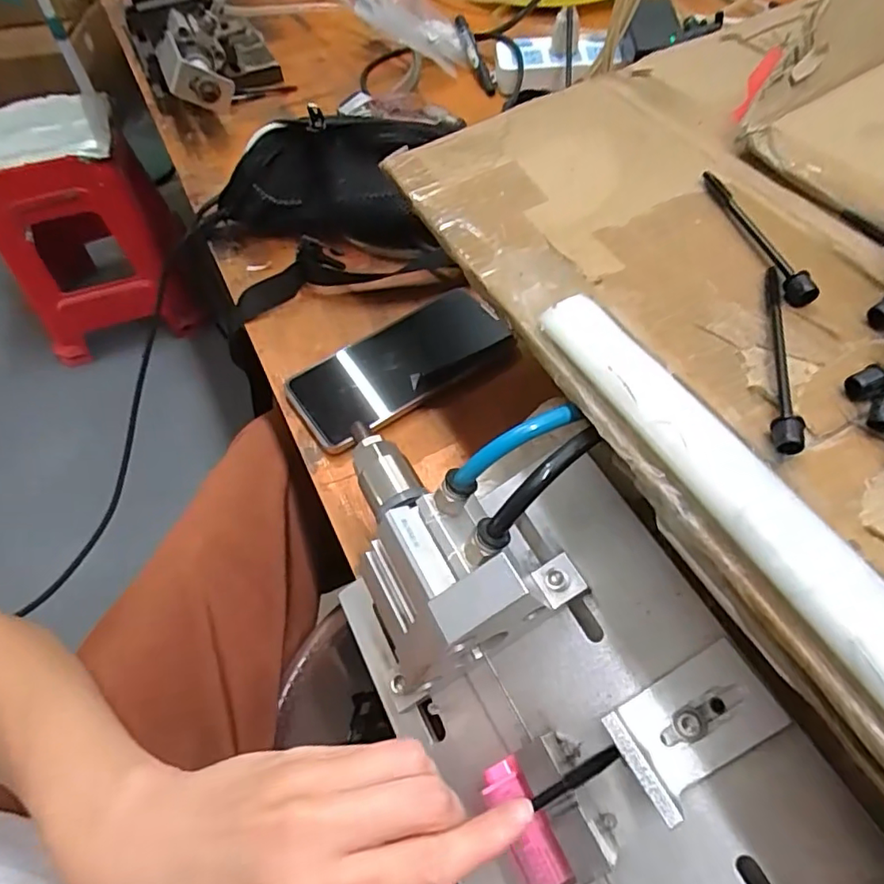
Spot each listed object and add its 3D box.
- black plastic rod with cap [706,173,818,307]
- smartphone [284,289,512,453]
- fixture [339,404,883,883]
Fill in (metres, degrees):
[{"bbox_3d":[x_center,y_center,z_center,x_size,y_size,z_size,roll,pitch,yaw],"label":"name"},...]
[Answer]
[{"bbox_3d":[0.150,-0.102,0.273,0.011,0.010,0.101,-8,55,-3],"label":"black plastic rod with cap"},{"bbox_3d":[-0.028,-0.059,0.424,0.166,0.012,0.073,-29,59,-17],"label":"smartphone"},{"bbox_3d":[0.060,0.131,0.232,0.157,0.110,0.337,-35,60,5],"label":"fixture"}]

